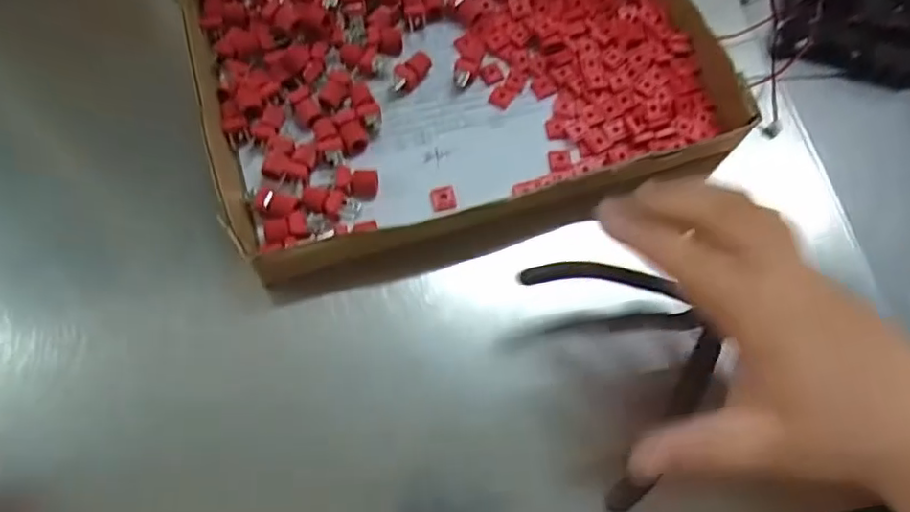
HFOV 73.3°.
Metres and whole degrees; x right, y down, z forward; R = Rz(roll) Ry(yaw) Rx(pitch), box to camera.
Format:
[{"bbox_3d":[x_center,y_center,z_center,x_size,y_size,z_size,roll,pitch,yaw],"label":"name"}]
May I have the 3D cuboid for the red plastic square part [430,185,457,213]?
[{"bbox_3d":[-0.007,-0.034,0.362,0.014,0.004,0.016,-10,67,-7],"label":"red plastic square part"}]

